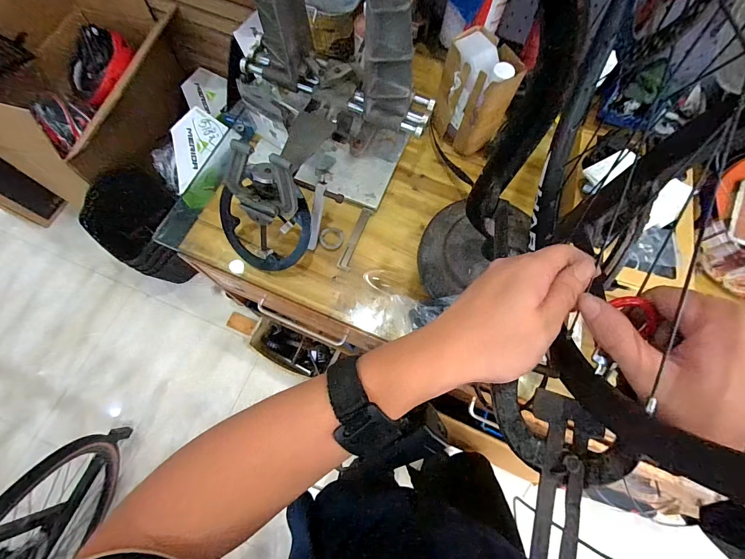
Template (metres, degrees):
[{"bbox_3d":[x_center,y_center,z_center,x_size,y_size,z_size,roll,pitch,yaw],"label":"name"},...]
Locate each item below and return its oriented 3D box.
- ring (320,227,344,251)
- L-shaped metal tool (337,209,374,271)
[{"bbox_3d":[-0.078,-0.078,0.658,0.044,0.005,0.046,1,71,-2],"label":"ring"},{"bbox_3d":[-0.032,-0.078,0.661,0.022,0.004,0.130,21,74,3],"label":"L-shaped metal tool"}]

